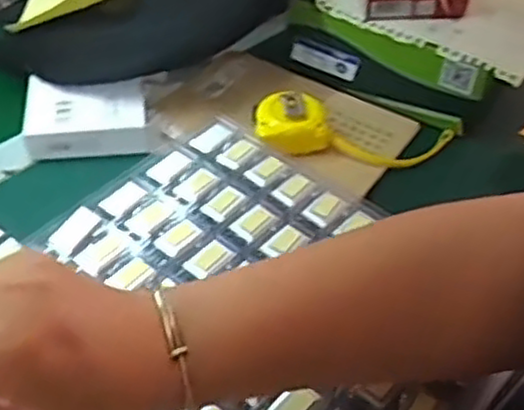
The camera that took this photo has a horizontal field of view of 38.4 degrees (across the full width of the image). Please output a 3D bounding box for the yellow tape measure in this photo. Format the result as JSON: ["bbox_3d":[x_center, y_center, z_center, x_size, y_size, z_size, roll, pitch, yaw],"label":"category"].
[{"bbox_3d":[0.078,-0.057,0.646,0.170,0.030,0.058,13,43,-8],"label":"yellow tape measure"}]

